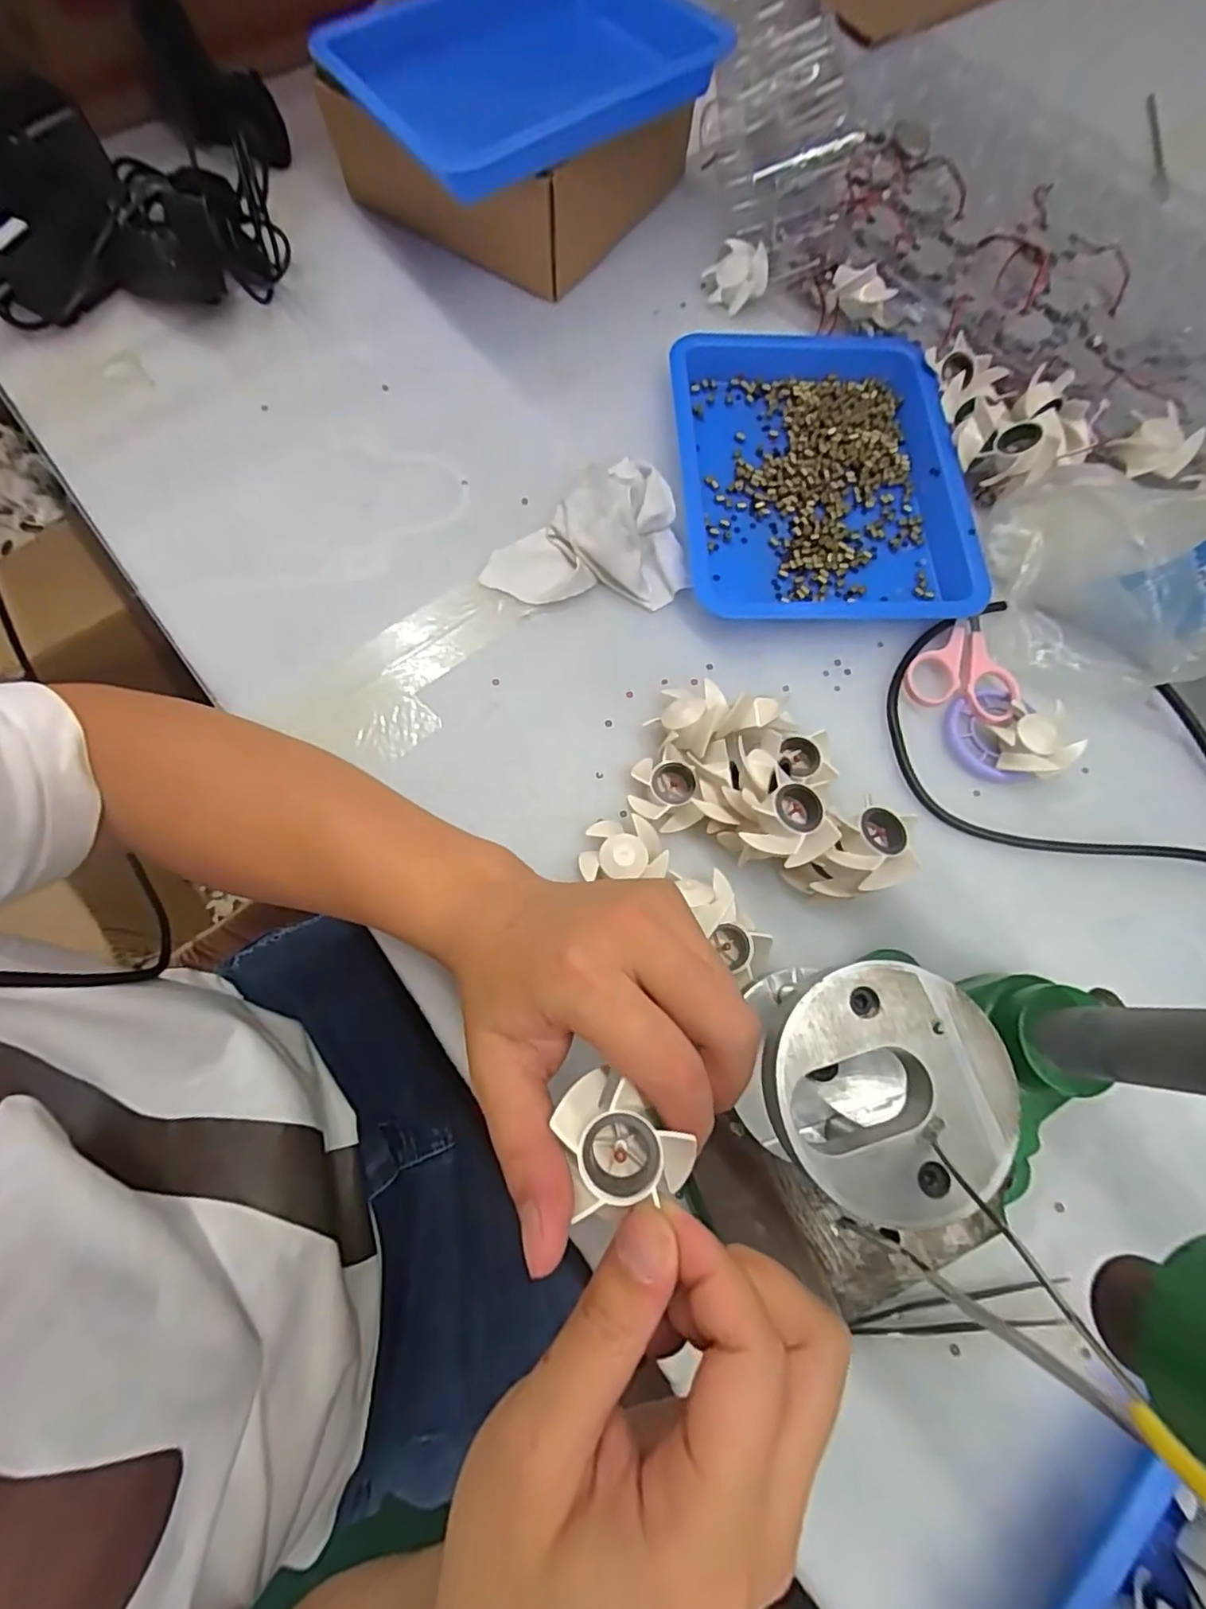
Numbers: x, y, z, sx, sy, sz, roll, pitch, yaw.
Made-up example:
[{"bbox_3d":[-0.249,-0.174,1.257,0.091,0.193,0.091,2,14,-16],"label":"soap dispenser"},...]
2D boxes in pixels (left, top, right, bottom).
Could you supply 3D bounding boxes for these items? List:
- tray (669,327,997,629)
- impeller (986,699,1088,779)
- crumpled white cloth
[{"bbox_3d":[0.135,-0.208,0.380,0.168,0.021,0.212,-4,74,-2],"label":"tray"},{"bbox_3d":[0.240,-0.035,0.332,0.042,0.020,0.044,-4,74,-2],"label":"impeller"},{"bbox_3d":[-0.007,-0.168,0.351,0.119,0.039,0.094,6,74,1],"label":"crumpled white cloth"}]

